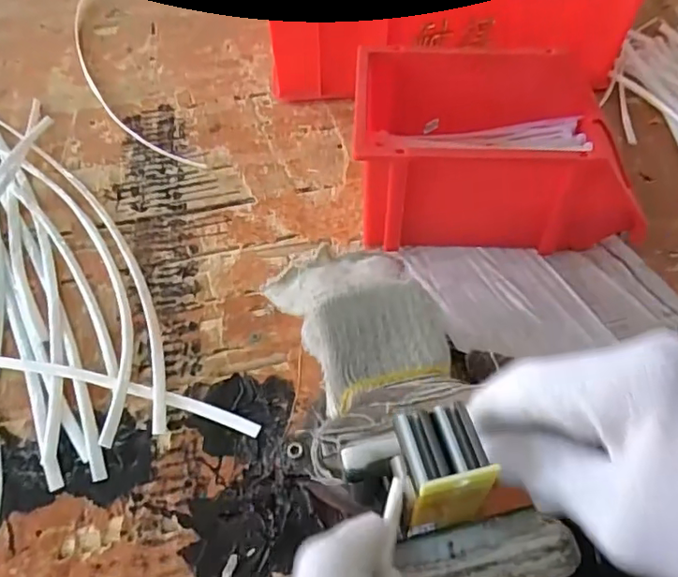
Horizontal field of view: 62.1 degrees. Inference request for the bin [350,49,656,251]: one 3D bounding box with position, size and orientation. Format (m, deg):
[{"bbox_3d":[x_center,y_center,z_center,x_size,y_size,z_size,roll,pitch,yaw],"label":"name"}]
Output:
[{"bbox_3d":[0.137,-0.128,0.517,0.236,0.113,0.169,2,52,2],"label":"bin"}]

